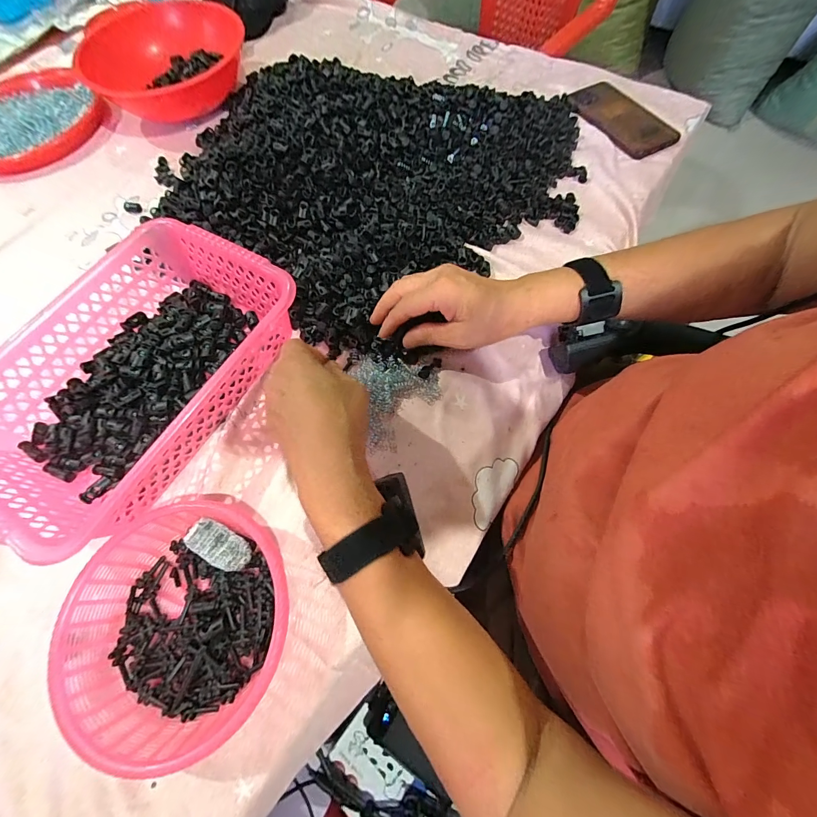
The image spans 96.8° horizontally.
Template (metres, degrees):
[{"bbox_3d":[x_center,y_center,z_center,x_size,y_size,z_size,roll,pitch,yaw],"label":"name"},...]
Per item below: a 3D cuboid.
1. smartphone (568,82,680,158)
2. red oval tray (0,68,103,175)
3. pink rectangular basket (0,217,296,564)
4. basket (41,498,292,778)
[{"bbox_3d":[0.304,-0.418,0.516,0.082,0.005,0.161,-29,68,-8],"label":"smartphone"},{"bbox_3d":[-0.640,-0.474,0.603,0.217,0.031,0.231,42,76,19],"label":"red oval tray"},{"bbox_3d":[-0.271,-0.038,0.362,0.202,0.067,0.309,27,71,15],"label":"pink rectangular basket"},{"bbox_3d":[-0.177,0.163,0.284,0.163,0.047,0.168,-2,67,4],"label":"basket"}]

